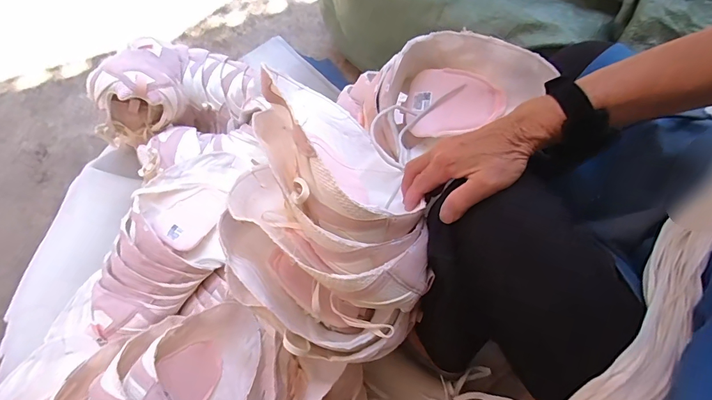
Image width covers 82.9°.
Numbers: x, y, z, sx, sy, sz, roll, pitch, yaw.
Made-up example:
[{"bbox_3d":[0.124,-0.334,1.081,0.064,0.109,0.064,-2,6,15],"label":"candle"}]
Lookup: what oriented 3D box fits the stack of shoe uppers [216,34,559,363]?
[{"bbox_3d":[0.013,-0.042,0.453,0.240,0.174,0.383,30,74,14],"label":"stack of shoe uppers"}]

